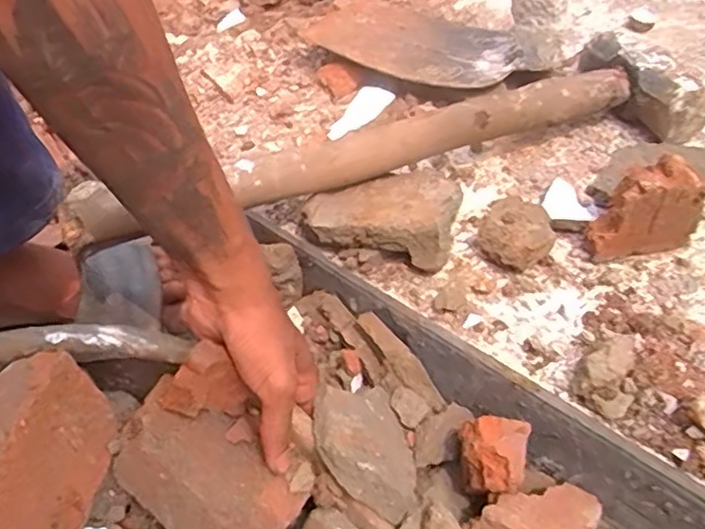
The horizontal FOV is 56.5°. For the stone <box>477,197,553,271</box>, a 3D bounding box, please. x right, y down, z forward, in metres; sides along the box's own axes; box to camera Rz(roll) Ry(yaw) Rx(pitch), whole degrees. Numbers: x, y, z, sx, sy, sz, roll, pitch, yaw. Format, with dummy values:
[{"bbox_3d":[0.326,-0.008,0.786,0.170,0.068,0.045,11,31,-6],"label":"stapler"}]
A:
[{"bbox_3d":[0.124,-0.026,0.497,0.051,0.032,0.064,13,51,18],"label":"stone"}]

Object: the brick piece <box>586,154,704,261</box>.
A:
[{"bbox_3d":[0.209,-0.040,0.475,0.070,0.063,0.039,-6,48,1],"label":"brick piece"}]

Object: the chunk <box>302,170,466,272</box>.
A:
[{"bbox_3d":[0.027,-0.042,0.518,0.117,0.047,0.082,14,51,18],"label":"chunk"}]

